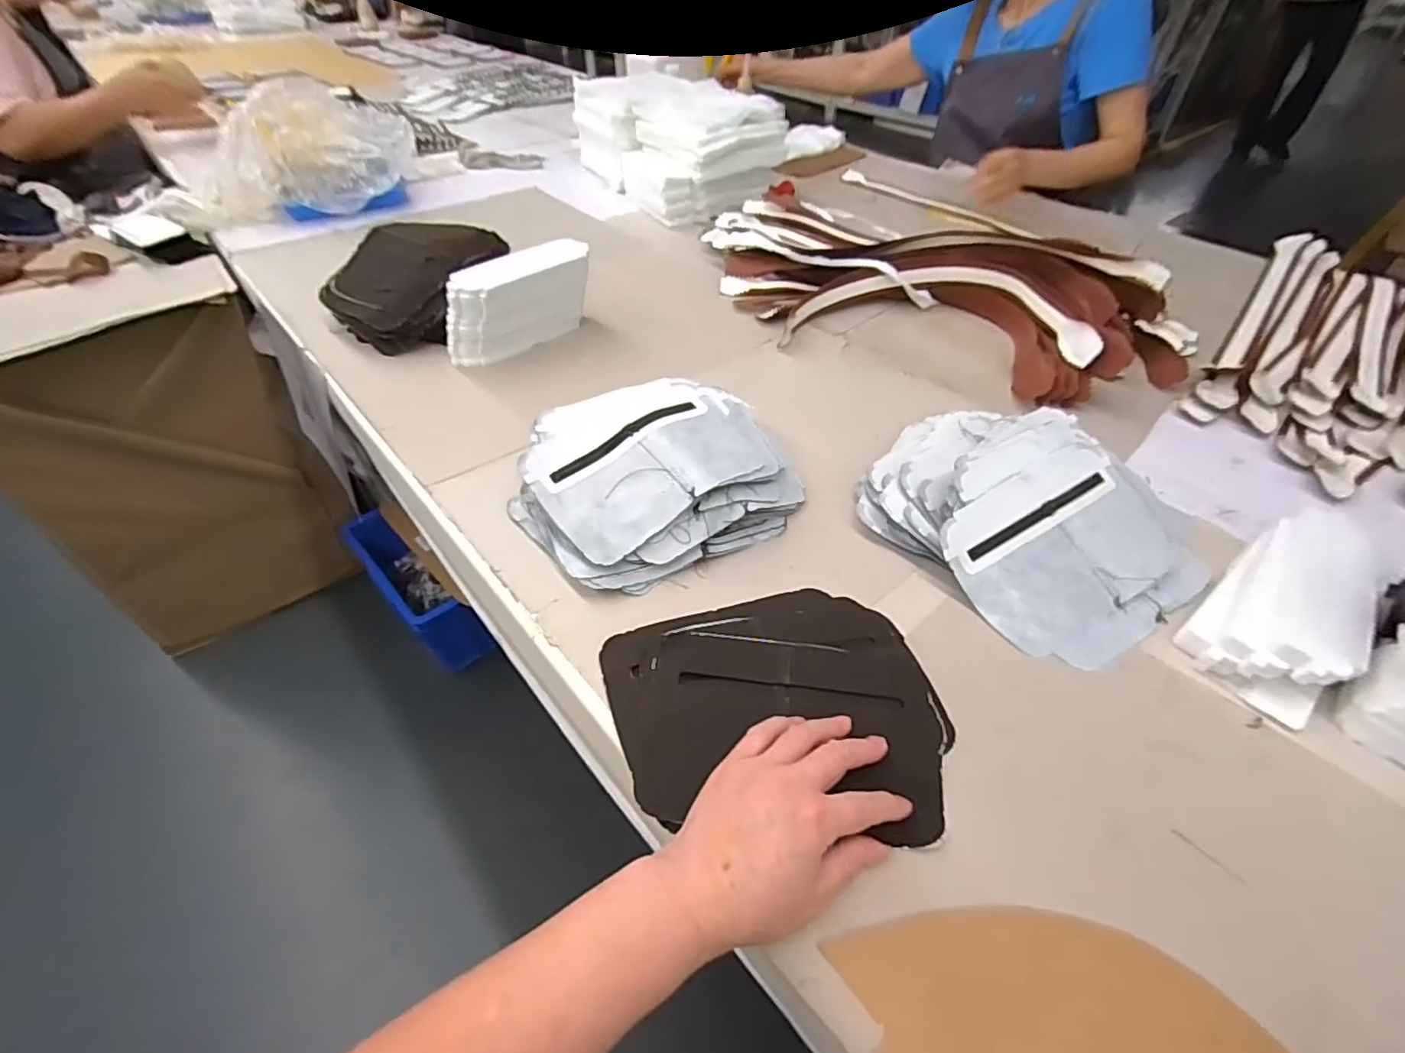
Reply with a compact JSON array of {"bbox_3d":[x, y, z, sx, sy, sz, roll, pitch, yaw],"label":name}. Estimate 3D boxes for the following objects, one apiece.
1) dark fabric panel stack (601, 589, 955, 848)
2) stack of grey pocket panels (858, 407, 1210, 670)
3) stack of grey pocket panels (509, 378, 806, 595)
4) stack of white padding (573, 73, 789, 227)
[{"bbox_3d":[0.055,0.127,0.424,0.220,0.023,0.196,-13,47,-11],"label":"dark fabric panel stack"},{"bbox_3d":[0.294,-0.029,0.550,0.242,0.069,0.274,-27,51,-25],"label":"stack of grey pocket panels"},{"bbox_3d":[-0.038,-0.046,0.564,0.251,0.079,0.186,-22,49,-21],"label":"stack of grey pocket panels"},{"bbox_3d":[-0.047,-0.739,1.171,0.246,0.167,0.452,-22,50,-21],"label":"stack of white padding"}]

